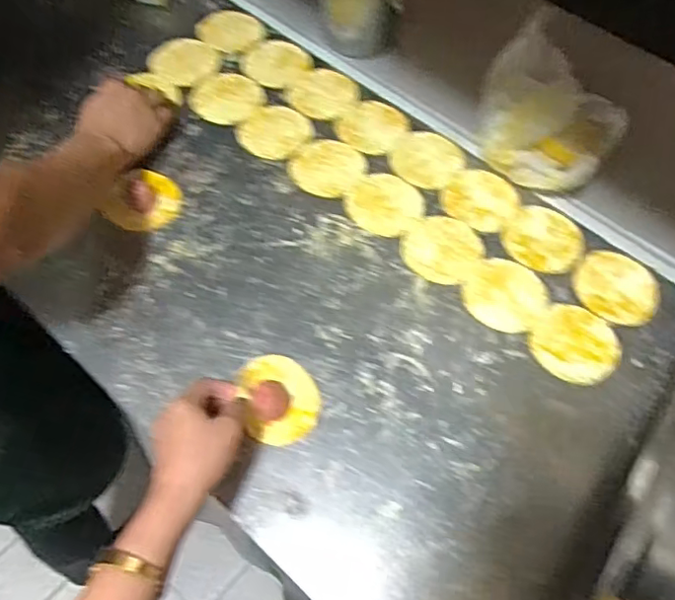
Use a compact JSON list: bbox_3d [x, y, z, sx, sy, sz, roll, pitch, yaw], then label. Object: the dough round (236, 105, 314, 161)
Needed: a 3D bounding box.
[{"bbox_3d":[-0.077,-0.210,0.723,0.082,0.004,0.087,1,61,-2],"label":"dough round"}]

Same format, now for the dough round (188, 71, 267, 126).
[{"bbox_3d":[-0.141,-0.257,0.741,0.084,0.005,0.087,1,61,-2],"label":"dough round"}]

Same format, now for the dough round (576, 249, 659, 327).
[{"bbox_3d":[0.301,-0.017,0.622,0.087,0.012,0.086,1,61,-2],"label":"dough round"}]

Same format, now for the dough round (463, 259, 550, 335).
[{"bbox_3d":[0.178,-0.006,0.616,0.081,0.004,0.084,1,61,-2],"label":"dough round"}]

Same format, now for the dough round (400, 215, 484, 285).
[{"bbox_3d":[0.115,-0.058,0.643,0.083,0.004,0.084,1,61,-2],"label":"dough round"}]

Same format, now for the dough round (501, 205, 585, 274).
[{"bbox_3d":[0.230,-0.067,0.652,0.077,0.005,0.087,-40,70,-21],"label":"dough round"}]

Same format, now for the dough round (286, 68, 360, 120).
[{"bbox_3d":[-0.017,-0.268,0.755,0.086,0.004,0.083,1,61,-2],"label":"dough round"}]

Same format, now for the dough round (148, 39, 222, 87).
[{"bbox_3d":[-0.200,-0.312,0.767,0.088,0.010,0.088,1,61,-2],"label":"dough round"}]

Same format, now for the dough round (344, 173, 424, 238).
[{"bbox_3d":[0.053,-0.113,0.670,0.084,0.004,0.082,1,61,-2],"label":"dough round"}]

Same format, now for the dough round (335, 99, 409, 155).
[{"bbox_3d":[0.045,-0.217,0.731,0.075,0.004,0.084,39,67,18],"label":"dough round"}]

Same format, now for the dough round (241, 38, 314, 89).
[{"bbox_3d":[-0.081,-0.318,0.785,0.087,0.004,0.086,1,61,-2],"label":"dough round"}]

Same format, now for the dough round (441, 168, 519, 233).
[{"bbox_3d":[0.164,-0.117,0.675,0.081,0.004,0.077,1,61,-2],"label":"dough round"}]

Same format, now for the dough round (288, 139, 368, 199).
[{"bbox_3d":[-0.013,-0.159,0.691,0.081,0.004,0.083,1,61,-2],"label":"dough round"}]

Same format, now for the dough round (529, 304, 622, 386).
[{"bbox_3d":[0.242,0.045,0.592,0.081,0.008,0.083,1,61,-2],"label":"dough round"}]

